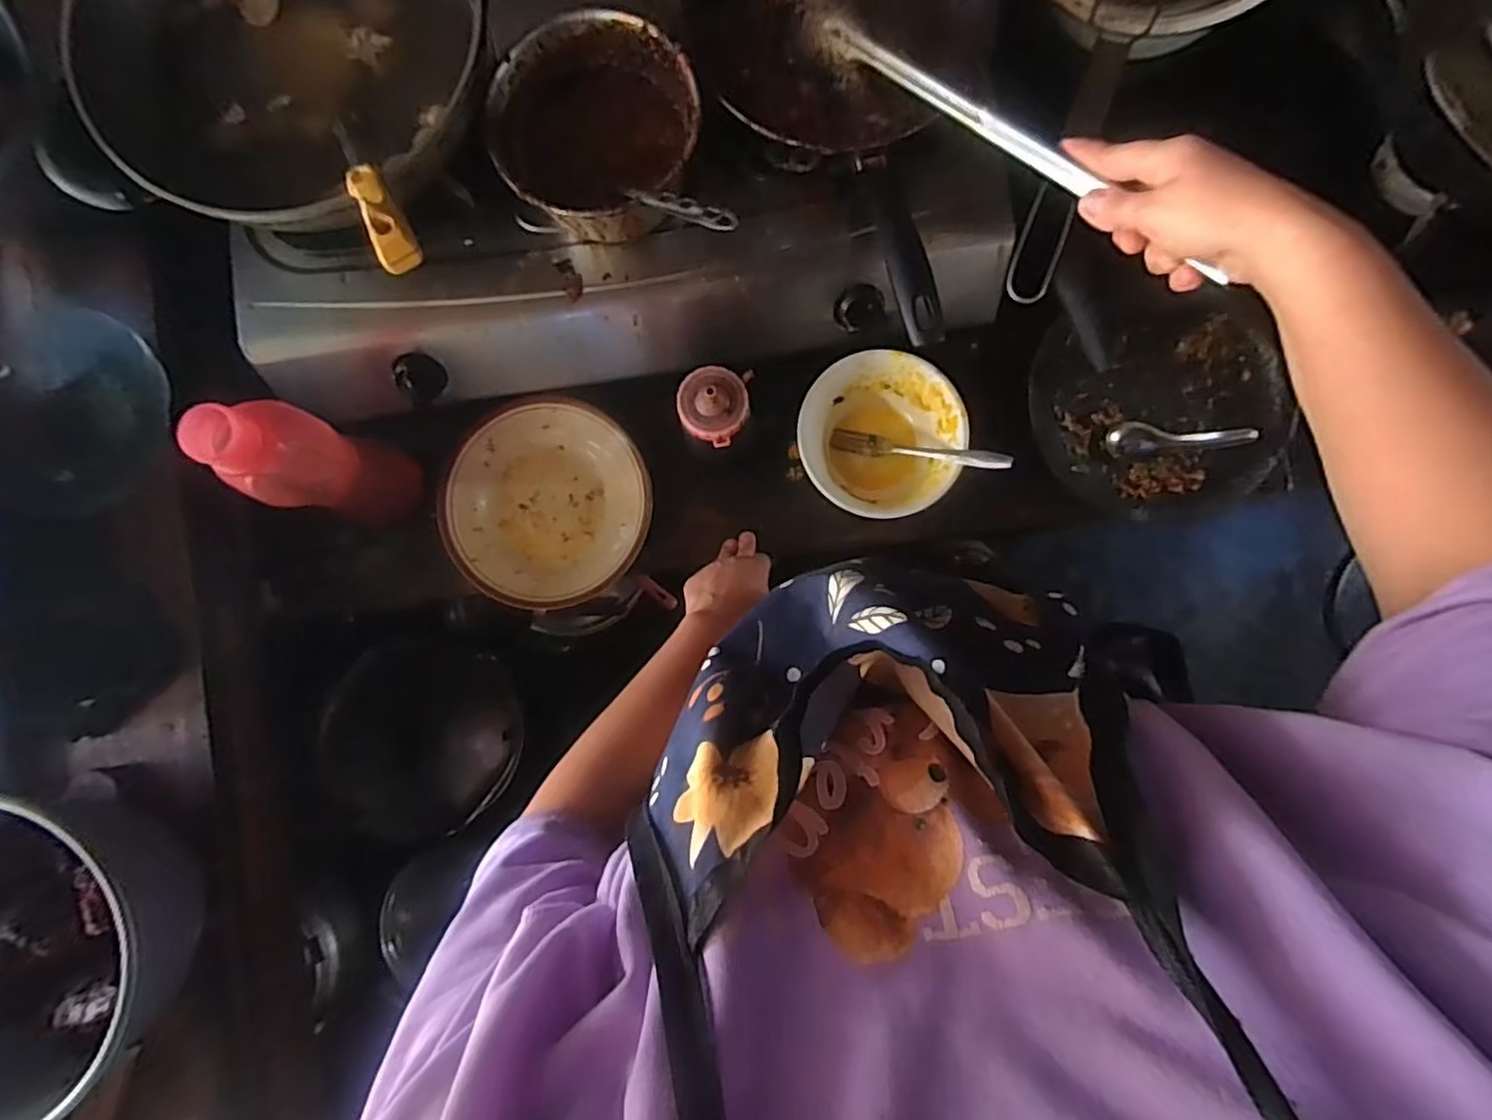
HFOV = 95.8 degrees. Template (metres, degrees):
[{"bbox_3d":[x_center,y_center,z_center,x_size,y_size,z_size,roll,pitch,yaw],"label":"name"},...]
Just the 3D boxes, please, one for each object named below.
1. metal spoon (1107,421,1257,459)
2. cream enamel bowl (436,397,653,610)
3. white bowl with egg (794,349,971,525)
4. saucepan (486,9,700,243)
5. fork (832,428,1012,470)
[{"bbox_3d":[0.412,-0.120,0.641,0.119,0.033,0.034,-6,86,0],"label":"metal spoon"},{"bbox_3d":[-0.206,-0.057,0.697,0.217,0.058,0.217,0,101,0],"label":"cream enamel bowl"},{"bbox_3d":[0.132,-0.118,0.671,0.154,0.066,0.152,-27,86,-1],"label":"white bowl with egg"},{"bbox_3d":[-0.119,-0.348,0.569,0.157,0.092,0.160,0,86,1],"label":"saucepan"},{"bbox_3d":[0.169,-0.107,0.660,0.177,0.027,0.021,14,86,32],"label":"fork"}]

